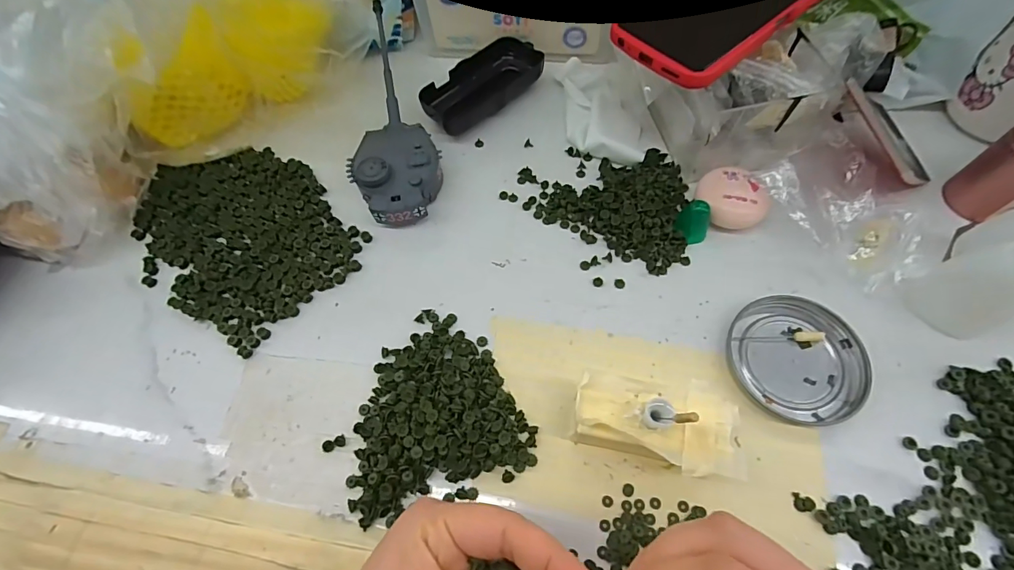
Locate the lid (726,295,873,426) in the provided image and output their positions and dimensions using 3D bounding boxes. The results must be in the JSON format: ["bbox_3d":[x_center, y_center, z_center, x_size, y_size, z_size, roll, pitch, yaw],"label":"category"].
[{"bbox_3d":[0.178,0.044,0.276,0.079,0.008,0.073,-1,64,3],"label":"lid"}]

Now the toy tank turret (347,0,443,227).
[{"bbox_3d":[-0.095,-0.123,0.352,0.067,0.050,0.162,-17,64,-5],"label":"toy tank turret"}]

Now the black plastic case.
[{"bbox_3d":[-0.020,-0.175,0.388,0.115,0.022,0.055,-41,68,-16],"label":"black plastic case"}]

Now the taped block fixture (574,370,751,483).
[{"bbox_3d":[0.080,0.078,0.249,0.084,0.039,0.046,6,64,6],"label":"taped block fixture"}]

